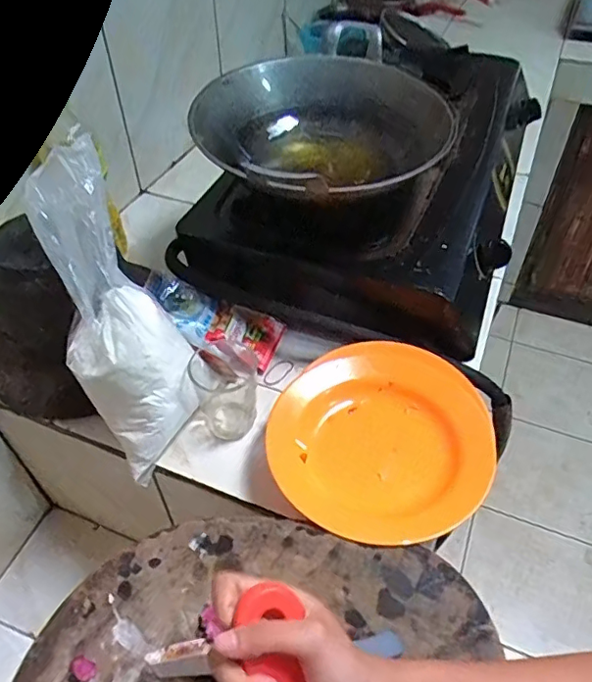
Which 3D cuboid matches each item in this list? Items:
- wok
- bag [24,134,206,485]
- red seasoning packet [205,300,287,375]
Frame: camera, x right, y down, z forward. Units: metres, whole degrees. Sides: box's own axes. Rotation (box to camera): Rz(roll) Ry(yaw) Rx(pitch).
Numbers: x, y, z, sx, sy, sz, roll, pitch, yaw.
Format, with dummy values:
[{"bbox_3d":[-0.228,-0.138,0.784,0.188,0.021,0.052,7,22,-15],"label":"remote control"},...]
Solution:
[{"bbox_3d":[0.031,-0.226,0.665,0.281,0.115,0.283,0,46,0],"label":"wok"},{"bbox_3d":[-0.174,-0.021,0.545,0.111,0.325,0.064,-21,13,-19],"label":"bag"},{"bbox_3d":[-0.062,-0.008,0.672,0.083,0.023,0.068,28,61,-12],"label":"red seasoning packet"}]

